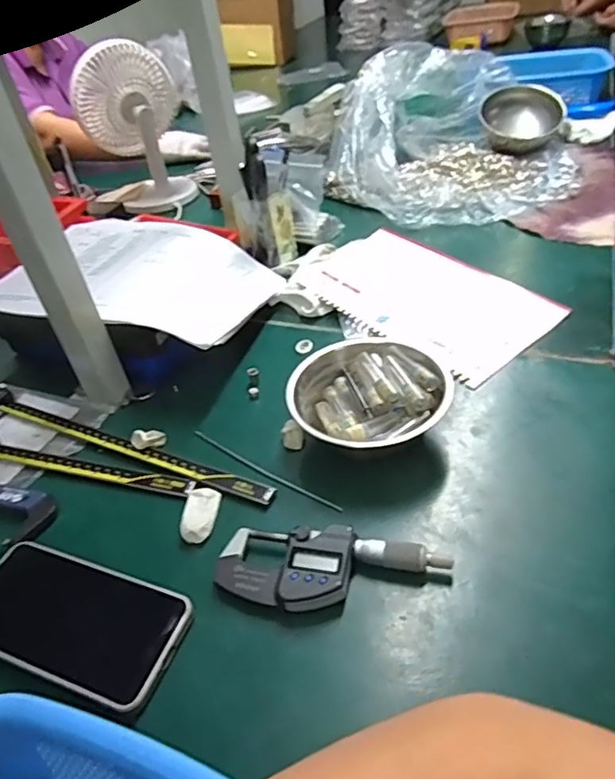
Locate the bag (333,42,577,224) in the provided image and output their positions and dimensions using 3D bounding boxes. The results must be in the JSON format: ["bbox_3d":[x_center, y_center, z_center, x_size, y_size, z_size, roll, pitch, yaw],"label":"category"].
[{"bbox_3d":[0.231,-0.426,0.850,0.350,0.132,0.431,8,43,20],"label":"bag"}]

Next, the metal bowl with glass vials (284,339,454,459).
[{"bbox_3d":[0.049,0.011,0.451,0.124,0.048,0.105,-27,43,-19],"label":"metal bowl with glass vials"}]

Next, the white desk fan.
[{"bbox_3d":[-0.280,-0.422,0.910,0.158,0.233,0.110,-18,41,-10],"label":"white desk fan"}]

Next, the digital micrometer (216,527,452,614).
[{"bbox_3d":[0.014,0.117,0.364,0.148,0.025,0.052,1,41,12],"label":"digital micrometer"}]

